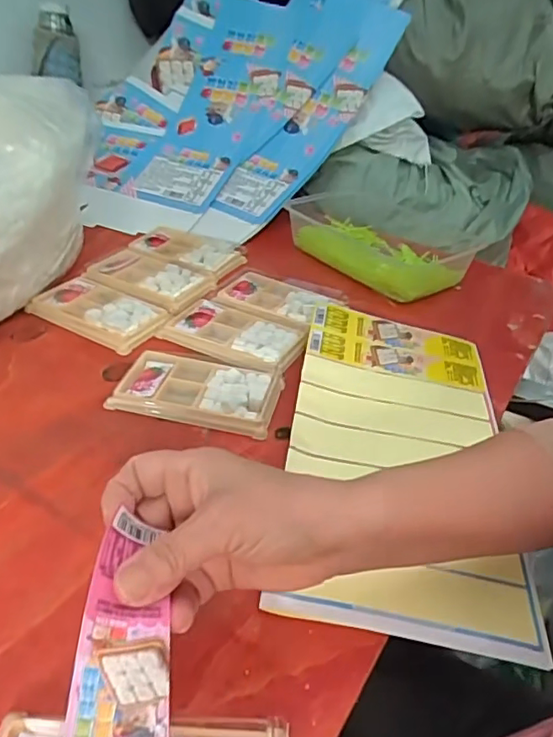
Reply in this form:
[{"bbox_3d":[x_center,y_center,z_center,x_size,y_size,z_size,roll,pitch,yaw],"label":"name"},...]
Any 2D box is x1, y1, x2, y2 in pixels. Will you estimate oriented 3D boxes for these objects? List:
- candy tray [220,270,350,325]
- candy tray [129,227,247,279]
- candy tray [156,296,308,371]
[{"bbox_3d":[0.004,-0.083,0.629,0.127,0.013,0.080,19,39,18],"label":"candy tray"},{"bbox_3d":[-0.113,-0.150,0.715,0.139,0.018,0.079,20,39,19],"label":"candy tray"},{"bbox_3d":[-0.041,-0.036,0.570,0.135,0.012,0.080,20,39,19],"label":"candy tray"}]

